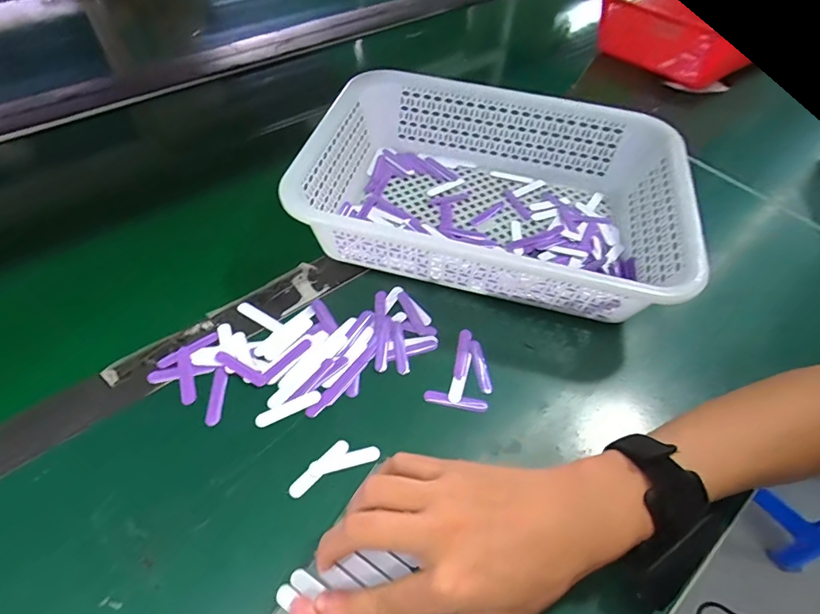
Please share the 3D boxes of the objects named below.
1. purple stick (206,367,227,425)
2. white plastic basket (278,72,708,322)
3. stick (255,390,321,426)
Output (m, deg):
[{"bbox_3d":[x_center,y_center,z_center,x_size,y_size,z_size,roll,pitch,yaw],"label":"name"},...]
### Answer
[{"bbox_3d":[-0.153,0.070,0.357,0.011,0.004,0.048,-1,52,-3],"label":"purple stick"},{"bbox_3d":[0.084,-0.117,0.460,0.345,0.088,0.258,12,53,6],"label":"white plastic basket"},{"bbox_3d":[-0.095,0.079,0.354,0.051,0.004,0.010,-22,56,-19],"label":"stick"}]

